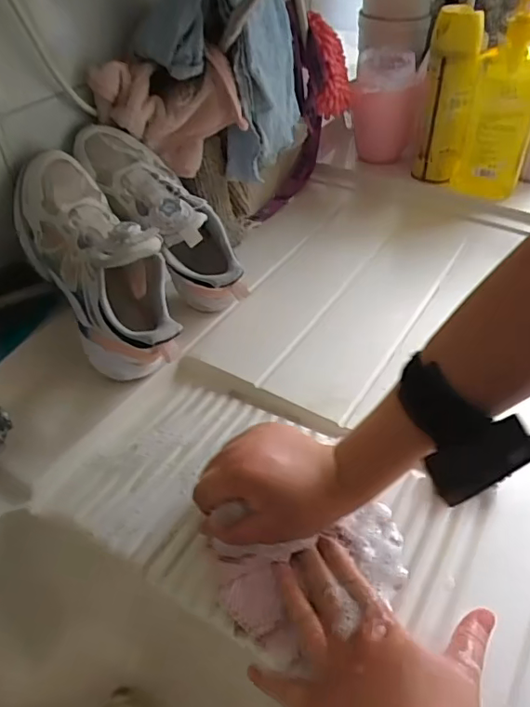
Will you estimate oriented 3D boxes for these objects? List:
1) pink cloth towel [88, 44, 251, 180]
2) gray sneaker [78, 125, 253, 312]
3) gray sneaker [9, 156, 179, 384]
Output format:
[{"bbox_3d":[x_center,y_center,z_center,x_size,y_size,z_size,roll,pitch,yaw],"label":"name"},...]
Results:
[{"bbox_3d":[-0.099,-0.258,0.592,0.148,0.120,0.045,-1,43,2],"label":"pink cloth towel"},{"bbox_3d":[-0.108,-0.147,0.586,0.229,0.103,0.078,50,52,-11],"label":"gray sneaker"},{"bbox_3d":[-0.156,-0.089,0.507,0.085,0.226,0.113,-32,7,-27],"label":"gray sneaker"}]

